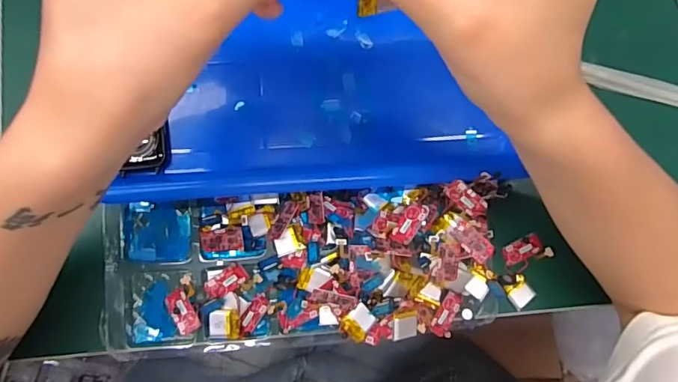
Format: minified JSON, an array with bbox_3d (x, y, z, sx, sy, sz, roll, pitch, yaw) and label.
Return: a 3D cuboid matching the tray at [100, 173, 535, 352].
[{"bbox_3d":[-0.008,0.052,0.328,0.287,0.038,0.103,-3,83,-7],"label":"tray"}]

